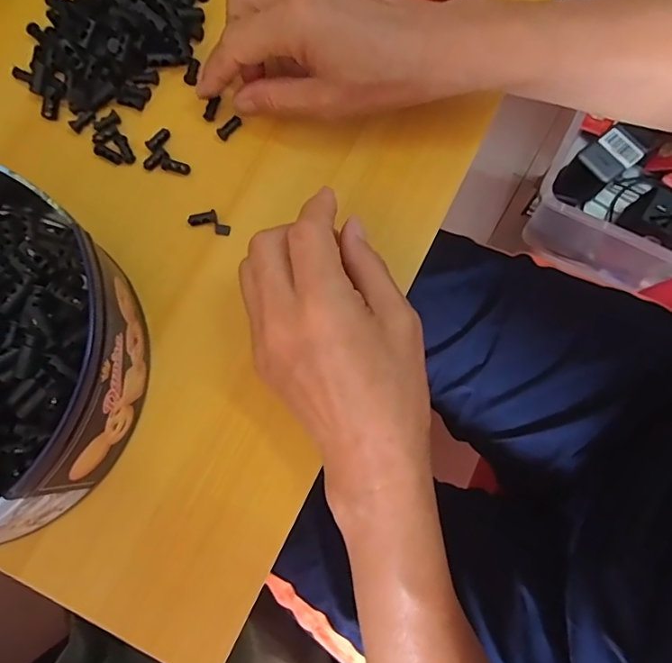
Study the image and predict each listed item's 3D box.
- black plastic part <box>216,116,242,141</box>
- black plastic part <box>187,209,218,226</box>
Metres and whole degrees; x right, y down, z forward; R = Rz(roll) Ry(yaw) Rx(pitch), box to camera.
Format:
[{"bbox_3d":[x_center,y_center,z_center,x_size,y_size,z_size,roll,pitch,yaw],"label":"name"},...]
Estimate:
[{"bbox_3d":[-0.067,-0.127,0.314,0.017,0.006,0.006,-39,81,-7],"label":"black plastic part"},{"bbox_3d":[-0.081,-0.068,0.303,0.017,0.006,0.008,-7,79,-1],"label":"black plastic part"}]

